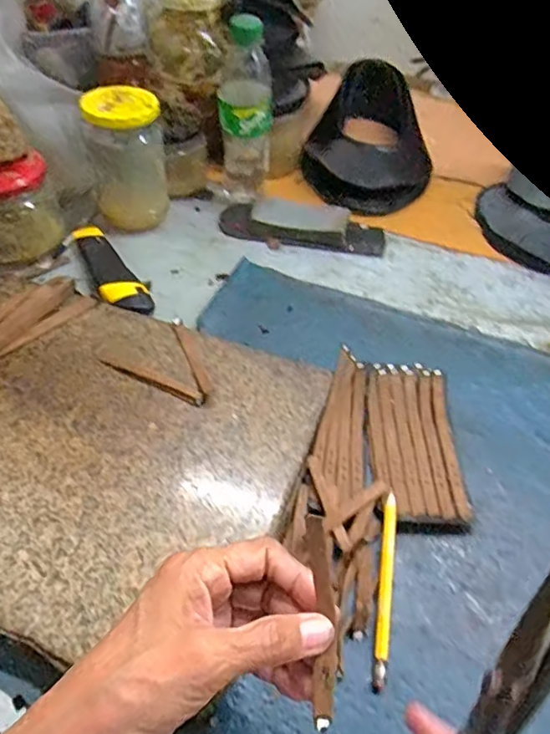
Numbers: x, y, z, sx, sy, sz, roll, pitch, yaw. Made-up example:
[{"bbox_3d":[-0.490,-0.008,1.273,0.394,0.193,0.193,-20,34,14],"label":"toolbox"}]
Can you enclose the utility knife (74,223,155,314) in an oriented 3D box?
[{"bbox_3d":[-0.162,-0.096,0.551,0.042,0.017,0.139,-20,53,-20],"label":"utility knife"}]

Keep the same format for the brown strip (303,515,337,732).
[{"bbox_3d":[0.021,0.114,0.251,0.013,0.010,0.089,-1,79,-5],"label":"brown strip"}]

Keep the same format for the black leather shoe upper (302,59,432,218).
[{"bbox_3d":[0.119,-0.287,0.690,0.153,0.083,0.254,7,49,2],"label":"black leather shoe upper"}]

